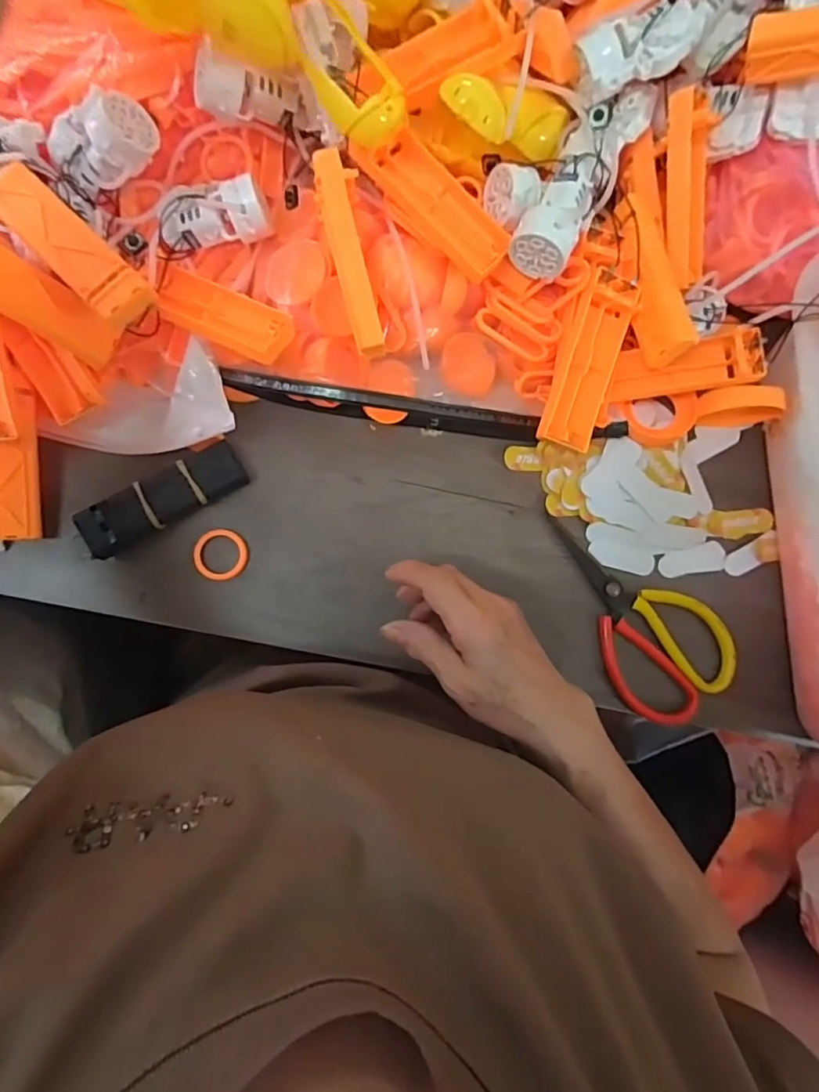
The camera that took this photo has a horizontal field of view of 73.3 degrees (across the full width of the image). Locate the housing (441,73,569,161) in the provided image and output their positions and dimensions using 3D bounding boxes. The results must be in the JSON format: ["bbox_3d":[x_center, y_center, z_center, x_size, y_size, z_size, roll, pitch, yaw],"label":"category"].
[{"bbox_3d":[0.061,-0.264,0.337,0.095,0.024,0.037,-21,87,-41],"label":"housing"}]

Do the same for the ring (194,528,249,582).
[{"bbox_3d":[-0.130,0.006,0.382,0.036,0.004,0.036,1,86,-17],"label":"ring"}]

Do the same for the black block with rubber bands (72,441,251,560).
[{"bbox_3d":[-0.165,-0.032,0.374,0.108,0.030,0.031,-31,89,-7],"label":"black block with rubber bands"}]

